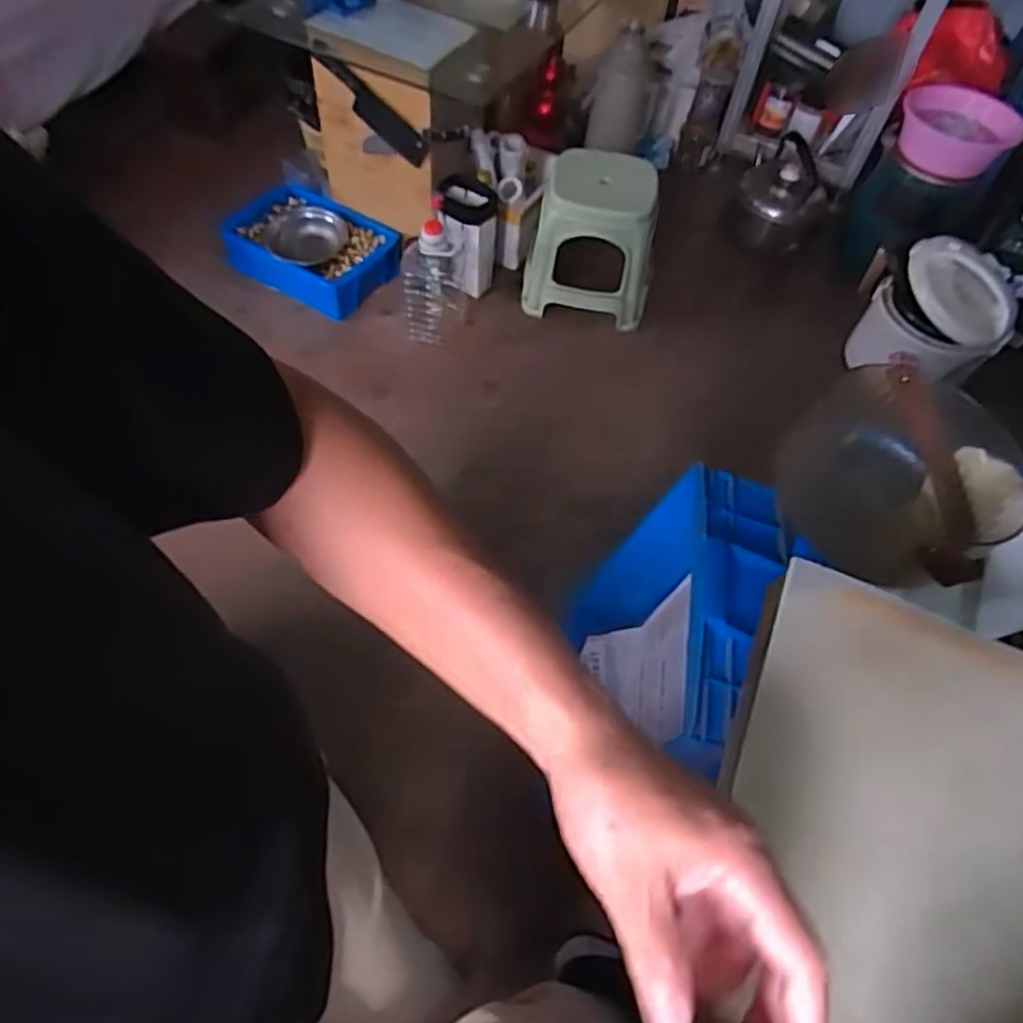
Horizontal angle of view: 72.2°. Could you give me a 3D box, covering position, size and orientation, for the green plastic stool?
[{"bbox_3d":[0.200,-0.645,1.650,0.284,0.301,0.233,15,57,5],"label":"green plastic stool"}]

